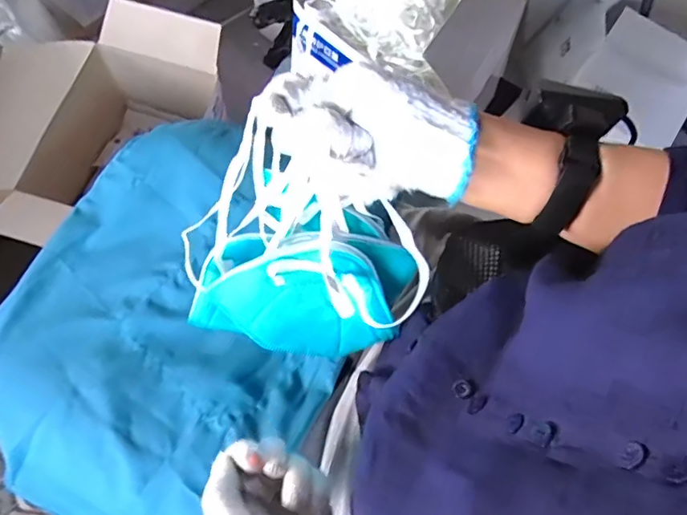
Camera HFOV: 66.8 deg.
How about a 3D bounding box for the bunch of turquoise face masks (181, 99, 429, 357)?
[{"bbox_3d":[-0.030,0.010,0.386,0.161,0.097,0.121,28,71,8],"label":"bunch of turquoise face masks"}]

